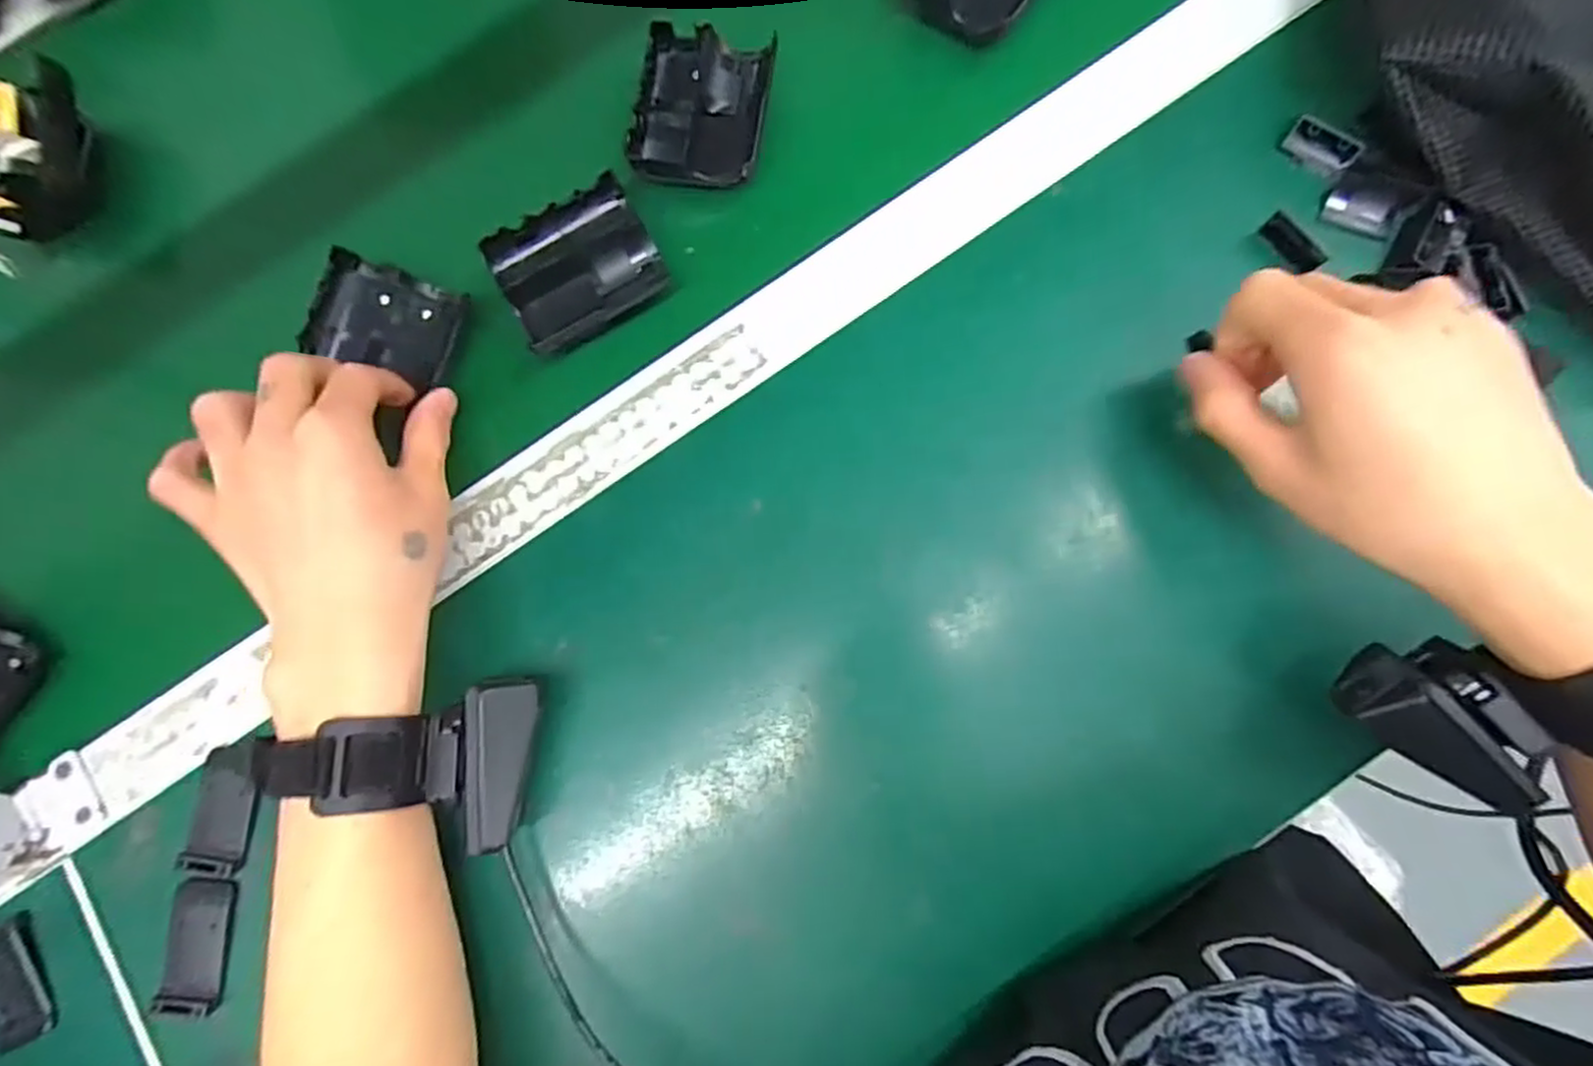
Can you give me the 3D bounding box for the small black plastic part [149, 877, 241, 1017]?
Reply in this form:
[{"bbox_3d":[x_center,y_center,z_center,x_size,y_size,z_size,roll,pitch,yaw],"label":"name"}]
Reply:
[{"bbox_3d":[-0.275,0.189,0.325,0.030,0.007,0.057,0,81,4],"label":"small black plastic part"}]

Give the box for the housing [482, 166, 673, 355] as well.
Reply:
[{"bbox_3d":[-0.111,-0.135,0.364,0.078,0.022,0.065,-31,80,-1],"label":"housing"}]

